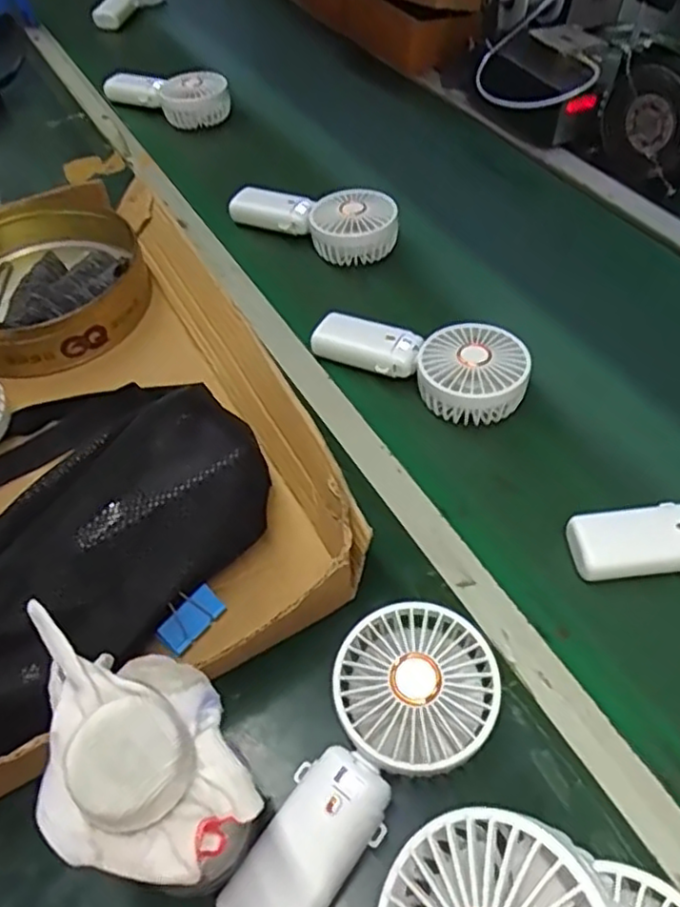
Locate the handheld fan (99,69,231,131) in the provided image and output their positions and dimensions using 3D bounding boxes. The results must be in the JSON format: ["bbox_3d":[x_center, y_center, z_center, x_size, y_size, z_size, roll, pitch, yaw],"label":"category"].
[{"bbox_3d":[-0.236,-0.492,0.910,0.178,0.045,0.068,21,52,19],"label":"handheld fan"}]

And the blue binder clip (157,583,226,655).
[{"bbox_3d":[-0.096,0.102,0.420,0.041,0.028,0.013,-41,17,-27],"label":"blue binder clip"}]

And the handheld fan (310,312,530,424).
[{"bbox_3d":[0.070,-0.082,0.572,0.183,0.050,0.076,24,53,22],"label":"handheld fan"}]

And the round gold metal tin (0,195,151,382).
[{"bbox_3d":[-0.272,-0.157,0.611,0.195,0.068,0.189,-1,48,1],"label":"round gold metal tin"}]

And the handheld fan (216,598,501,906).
[{"bbox_3d":[0.014,0.167,0.348,0.082,0.057,0.179,26,54,23],"label":"handheld fan"}]

